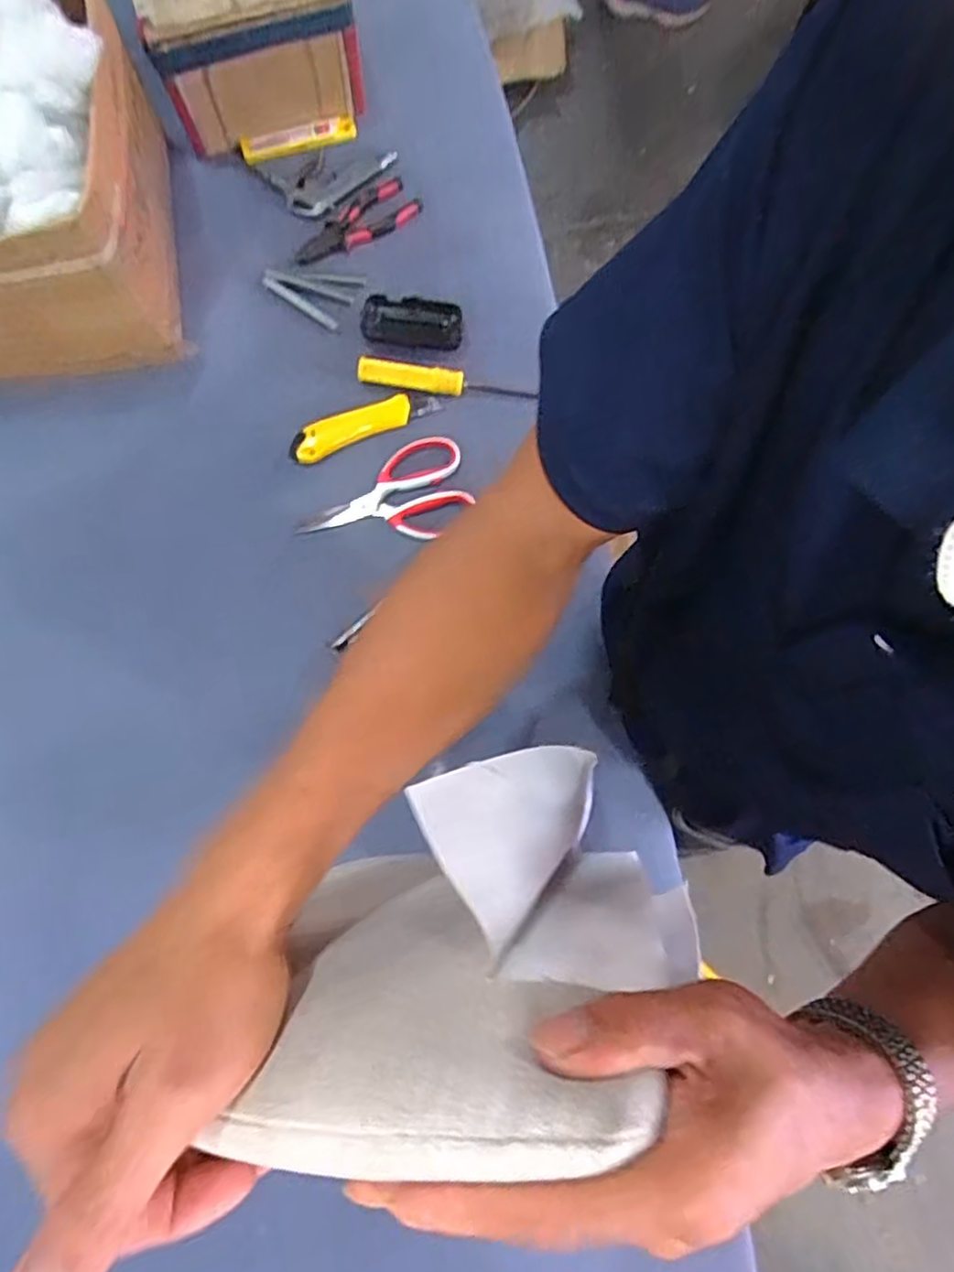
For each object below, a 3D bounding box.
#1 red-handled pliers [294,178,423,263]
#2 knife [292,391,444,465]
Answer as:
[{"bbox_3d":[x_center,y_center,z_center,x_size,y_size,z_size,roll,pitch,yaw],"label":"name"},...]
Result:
[{"bbox_3d":[-0.135,-0.469,0.748,0.153,0.013,0.055,-37,82,-8],"label":"red-handled pliers"},{"bbox_3d":[-0.123,-0.230,0.704,0.165,0.015,0.034,-23,80,-6],"label":"knife"}]

